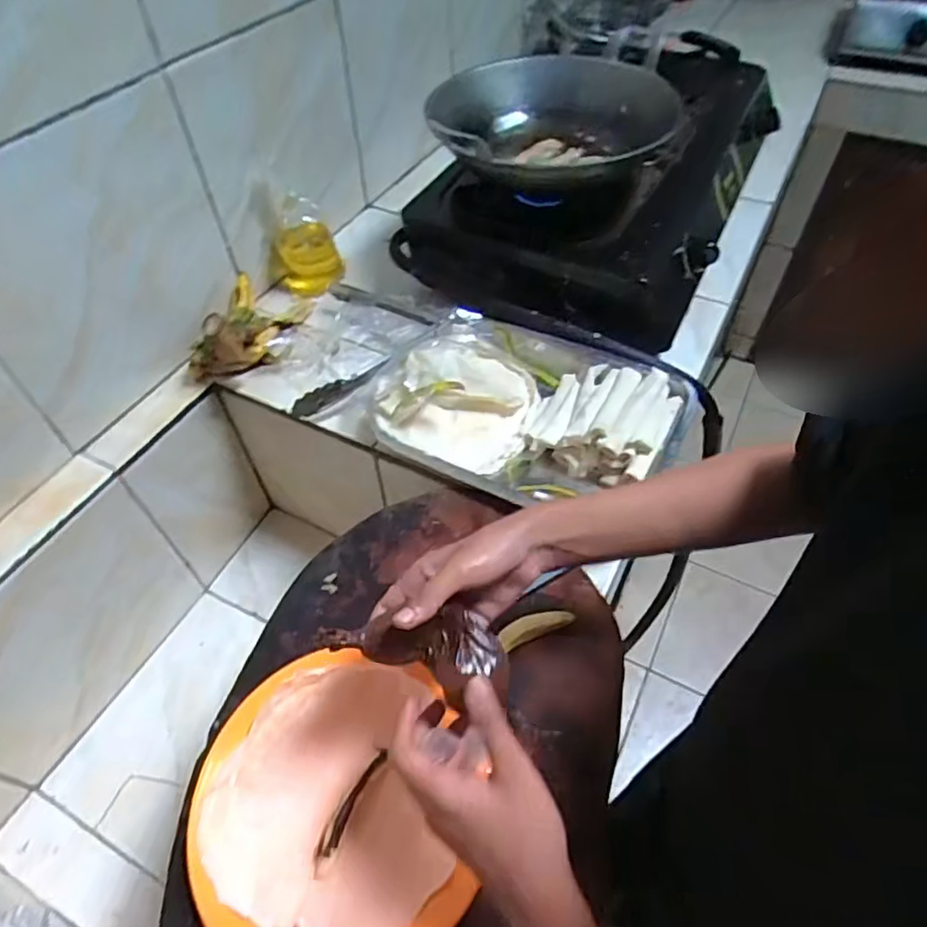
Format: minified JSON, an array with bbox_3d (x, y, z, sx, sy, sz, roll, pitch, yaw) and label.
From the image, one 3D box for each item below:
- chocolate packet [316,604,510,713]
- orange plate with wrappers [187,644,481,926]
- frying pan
[{"bbox_3d":[-0.030,0.120,0.389,0.119,0.023,0.055,10,51,-7],"label":"chocolate packet"},{"bbox_3d":[-0.097,0.237,0.436,0.182,0.028,0.206,-6,51,-3],"label":"orange plate with wrappers"},{"bbox_3d":[0.118,-0.425,0.764,0.312,0.095,0.284,-7,51,-5],"label":"frying pan"}]

